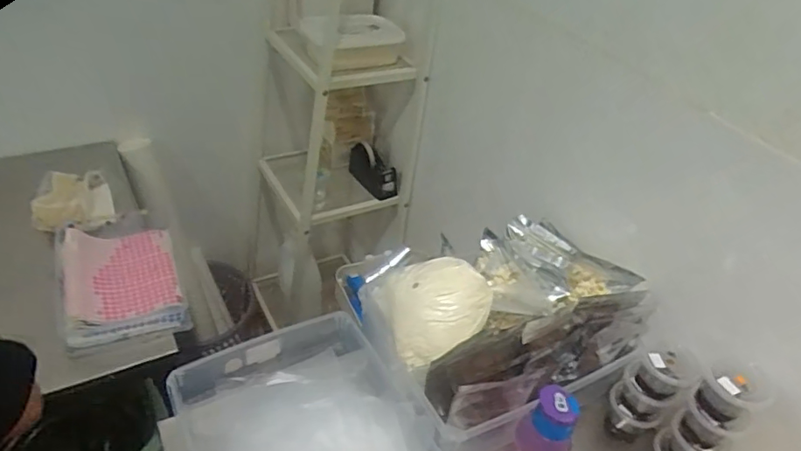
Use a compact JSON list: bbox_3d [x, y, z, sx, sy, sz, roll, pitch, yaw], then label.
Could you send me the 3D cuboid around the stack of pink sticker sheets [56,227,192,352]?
[{"bbox_3d":[-0.470,0.091,0.926,0.172,0.044,0.248,-14,44,-24],"label":"stack of pink sticker sheets"}]

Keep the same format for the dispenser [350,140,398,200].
[{"bbox_3d":[-0.067,-0.138,1.328,0.051,0.097,0.141,-19,46,-29],"label":"dispenser"}]

